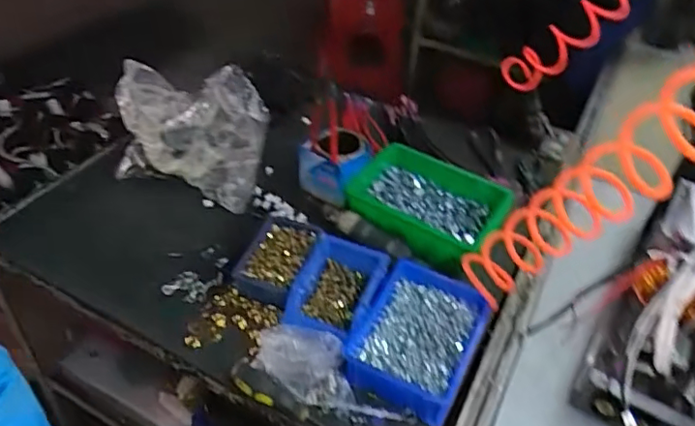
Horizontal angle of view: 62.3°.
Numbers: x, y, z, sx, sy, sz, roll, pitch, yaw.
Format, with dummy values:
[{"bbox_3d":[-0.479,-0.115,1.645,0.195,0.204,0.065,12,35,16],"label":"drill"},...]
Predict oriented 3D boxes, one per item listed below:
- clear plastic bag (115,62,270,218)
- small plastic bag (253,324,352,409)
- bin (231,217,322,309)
[{"bbox_3d":[-0.292,-0.154,1.026,0.280,0.171,0.156,17,44,13],"label":"clear plastic bag"},{"bbox_3d":[-0.060,0.198,0.772,0.123,0.039,0.109,2,42,-4],"label":"small plastic bag"},{"bbox_3d":[-0.110,0.067,0.888,0.100,0.046,0.146,16,43,11],"label":"bin"}]

